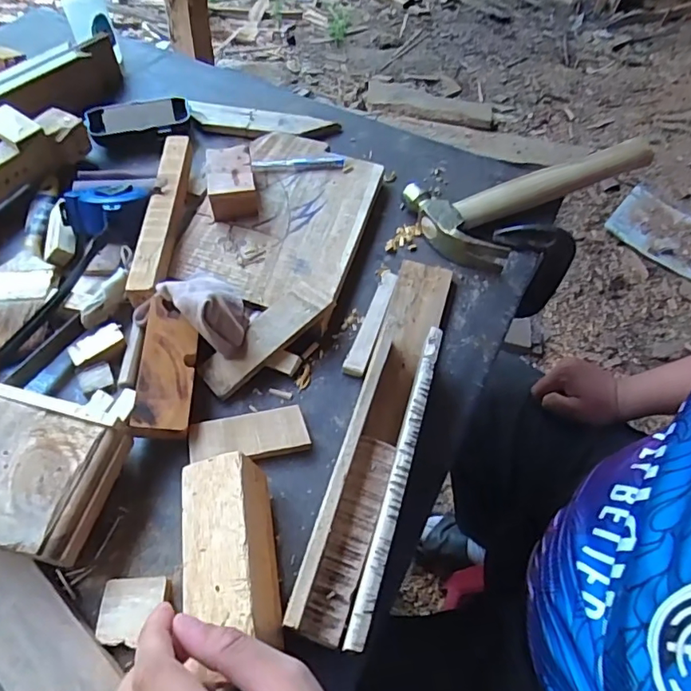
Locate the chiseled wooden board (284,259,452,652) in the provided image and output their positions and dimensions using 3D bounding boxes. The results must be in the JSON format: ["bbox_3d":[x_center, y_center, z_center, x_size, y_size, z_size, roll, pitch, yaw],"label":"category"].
[{"bbox_3d":[0.033,0.042,0.373,0.052,0.052,0.327,15,60,7],"label":"chiseled wooden board"}]

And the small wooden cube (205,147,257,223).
[{"bbox_3d":[-0.108,-0.156,0.487,0.046,0.037,0.067,-7,55,-11],"label":"small wooden cube"}]

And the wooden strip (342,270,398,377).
[{"bbox_3d":[0.026,-0.024,0.442,0.017,0.008,0.117,19,54,7],"label":"wooden strip"}]

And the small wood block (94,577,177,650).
[{"bbox_3d":[-0.129,0.162,0.311,0.039,0.009,0.036,2,54,-5],"label":"small wood block"}]

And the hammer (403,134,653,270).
[{"bbox_3d":[0.204,-0.171,0.530,0.284,0.027,0.113,-26,61,-23],"label":"hammer"}]

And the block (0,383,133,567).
[{"bbox_3d":[-0.204,0.082,0.328,0.107,0.038,0.092,14,54,4],"label":"block"}]

